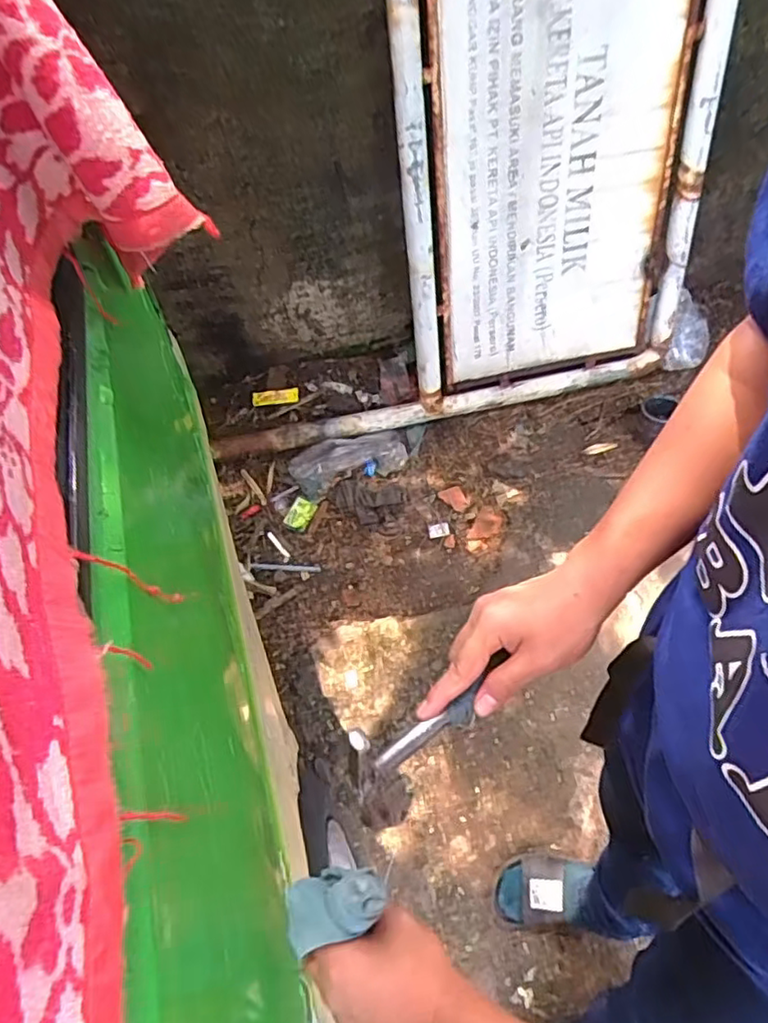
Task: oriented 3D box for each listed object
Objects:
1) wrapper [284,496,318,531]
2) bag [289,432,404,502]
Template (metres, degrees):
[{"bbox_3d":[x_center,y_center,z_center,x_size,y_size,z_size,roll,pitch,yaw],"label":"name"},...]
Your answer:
[{"bbox_3d":[-0.210,0.006,1.577,0.061,0.027,0.079,21,58,19],"label":"wrapper"},{"bbox_3d":[-0.090,-0.131,1.607,0.299,0.087,0.101,-17,54,-8],"label":"bag"}]

